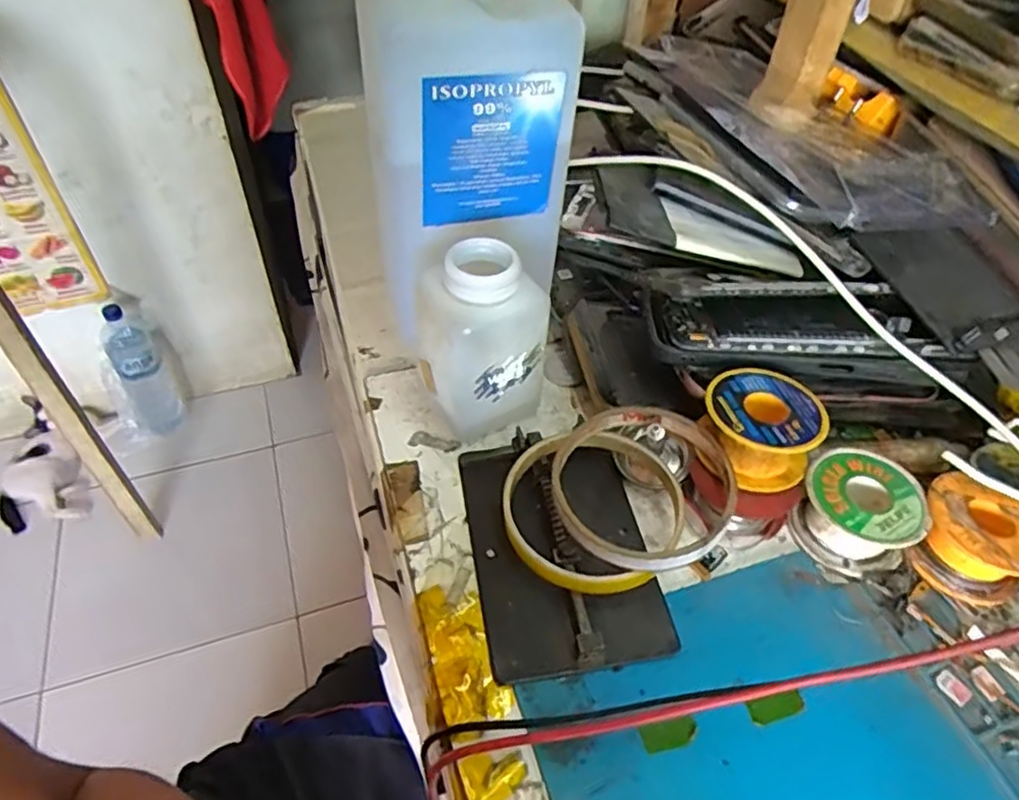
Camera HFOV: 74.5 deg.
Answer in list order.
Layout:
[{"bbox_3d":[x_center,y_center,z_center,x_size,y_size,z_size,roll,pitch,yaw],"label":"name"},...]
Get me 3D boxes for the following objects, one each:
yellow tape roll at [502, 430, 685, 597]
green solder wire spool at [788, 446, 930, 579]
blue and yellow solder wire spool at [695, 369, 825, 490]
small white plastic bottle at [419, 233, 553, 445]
[{"bbox_3d":[0.039,0.053,0.314,0.084,0.020,0.080,-4,48,-6],"label":"yellow tape roll"},{"bbox_3d":[0.165,0.052,0.316,0.052,0.029,0.051,1,48,-1],"label":"green solder wire spool"},{"bbox_3d":[0.117,0.013,0.316,0.052,0.029,0.051,1,48,-1],"label":"blue and yellow solder wire spool"},{"bbox_3d":[-0.016,-0.028,0.335,0.053,0.097,0.050,-23,53,-21],"label":"small white plastic bottle"}]

